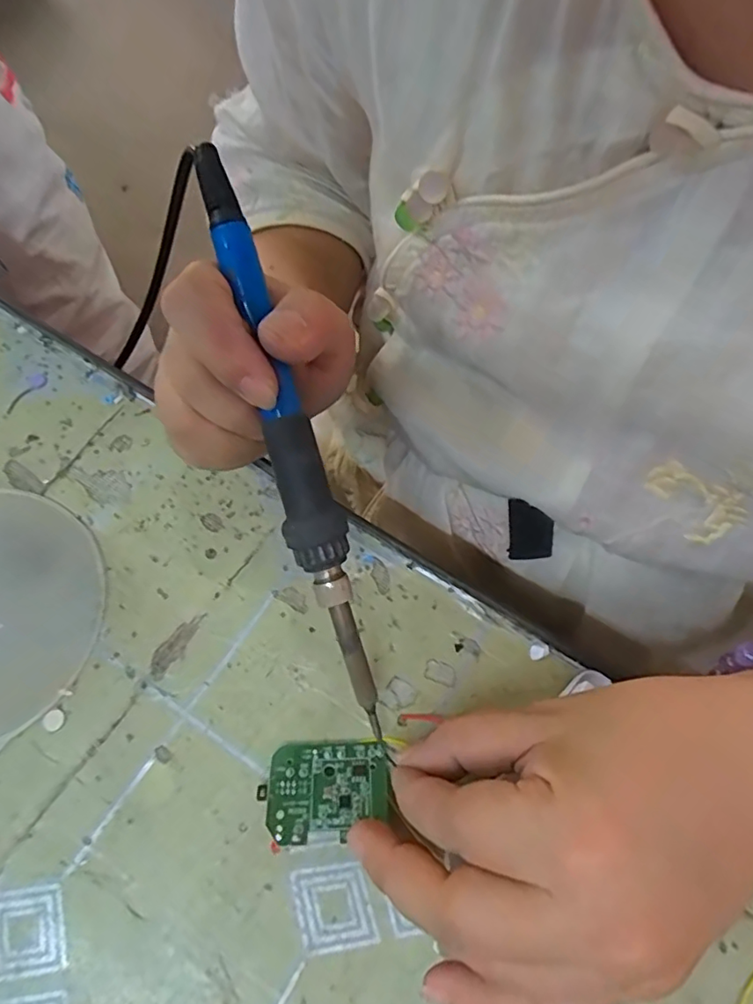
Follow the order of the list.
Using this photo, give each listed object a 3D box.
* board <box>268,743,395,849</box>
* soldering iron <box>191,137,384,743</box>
[{"bbox_3d":[-0.018,0.102,0.196,0.043,0.004,0.033,0,46,-2],"label":"board"},{"bbox_3d":[-0.028,-0.017,0.185,0.019,0.018,0.203,-17,96,-10],"label":"soldering iron"}]

